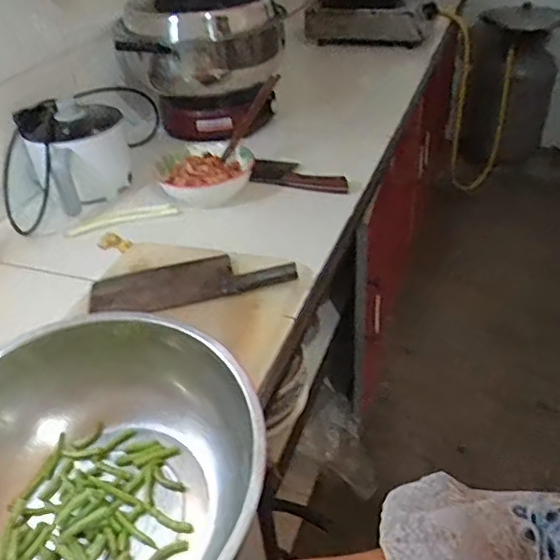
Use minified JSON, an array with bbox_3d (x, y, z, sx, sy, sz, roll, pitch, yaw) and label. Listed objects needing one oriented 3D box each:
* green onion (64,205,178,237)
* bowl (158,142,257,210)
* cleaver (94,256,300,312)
[{"bbox_3d":[-0.270,-0.103,0.976,0.189,0.019,0.030,-9,38,-7],"label":"green onion"},{"bbox_3d":[-0.134,-0.195,1.019,0.176,0.055,0.149,-8,38,-5],"label":"bowl"},{"bbox_3d":[-0.121,-0.001,0.780,0.271,0.030,0.092,-9,38,-7],"label":"cleaver"}]

